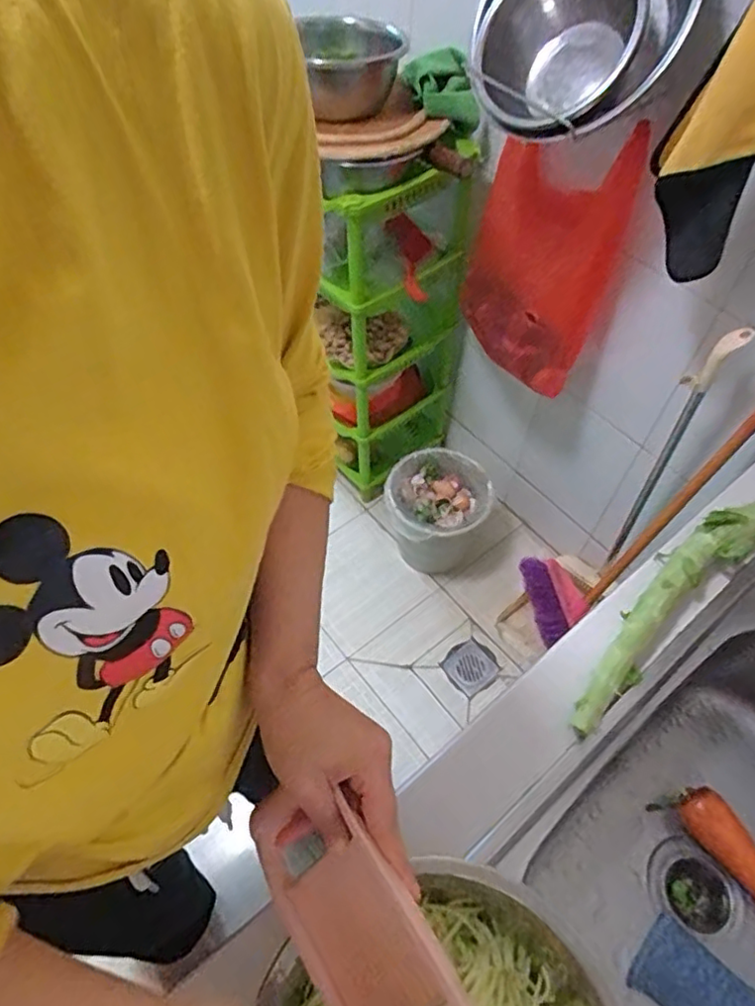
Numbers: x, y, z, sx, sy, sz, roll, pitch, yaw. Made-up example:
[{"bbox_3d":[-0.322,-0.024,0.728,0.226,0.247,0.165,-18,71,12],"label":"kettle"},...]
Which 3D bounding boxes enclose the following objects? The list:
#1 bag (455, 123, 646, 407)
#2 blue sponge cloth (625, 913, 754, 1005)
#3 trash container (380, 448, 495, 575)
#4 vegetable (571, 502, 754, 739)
[{"bbox_3d":[0.278,-0.432,1.069,0.054,0.434,0.295,-23,60,-31],"label":"bag"},{"bbox_3d":[0.351,0.533,0.670,0.145,0.015,0.081,36,62,21],"label":"blue sponge cloth"},{"bbox_3d":[0.128,0.030,1.547,0.228,0.244,0.245,1,55,-1],"label":"trash container"},{"bbox_3d":[0.366,0.089,0.712,0.463,0.050,0.096,-29,61,-20],"label":"vegetable"}]

